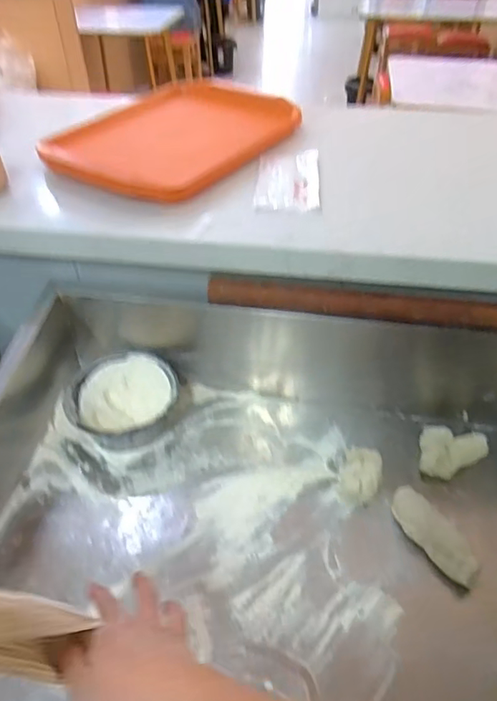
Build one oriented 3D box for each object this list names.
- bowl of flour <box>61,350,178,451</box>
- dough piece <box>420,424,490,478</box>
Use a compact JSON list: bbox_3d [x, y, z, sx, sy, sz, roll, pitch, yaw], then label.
[{"bbox_3d":[-0.188,0.082,0.807,0.157,0.077,0.153,1,42,-1],"label":"bowl of flour"},{"bbox_3d":[0.295,0.149,0.769,0.088,0.033,0.075,16,44,16],"label":"dough piece"}]

